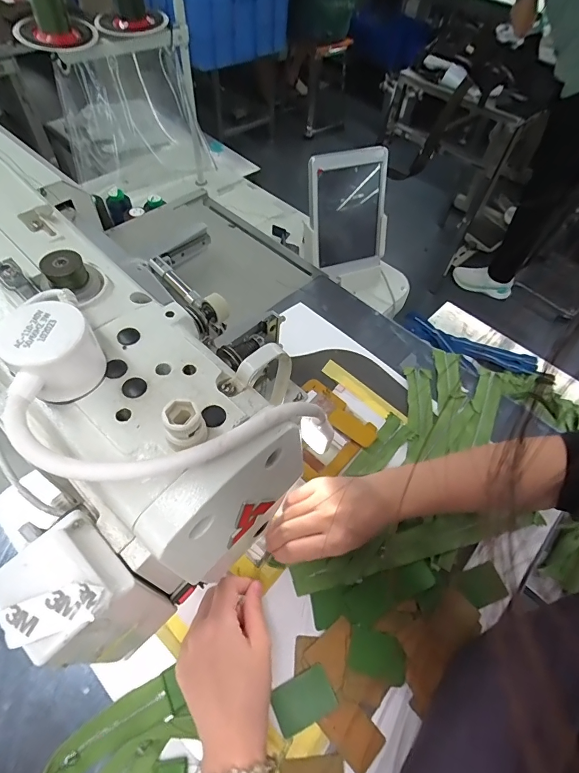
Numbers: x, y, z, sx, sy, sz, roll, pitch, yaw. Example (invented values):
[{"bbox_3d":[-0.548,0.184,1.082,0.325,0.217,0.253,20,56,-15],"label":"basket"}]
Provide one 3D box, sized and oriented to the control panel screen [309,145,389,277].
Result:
[{"bbox_3d":[0.110,-0.314,0.739,0.159,0.215,0.027,-18,40,-13],"label":"control panel screen"}]

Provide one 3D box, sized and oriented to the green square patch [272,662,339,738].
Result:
[{"bbox_3d":[0.013,0.270,0.346,0.052,0.004,0.035,-21,60,-18],"label":"green square patch"}]

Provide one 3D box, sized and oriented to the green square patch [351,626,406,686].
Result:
[{"bbox_3d":[0.081,0.245,0.367,0.052,0.004,0.036,19,57,8],"label":"green square patch"}]

